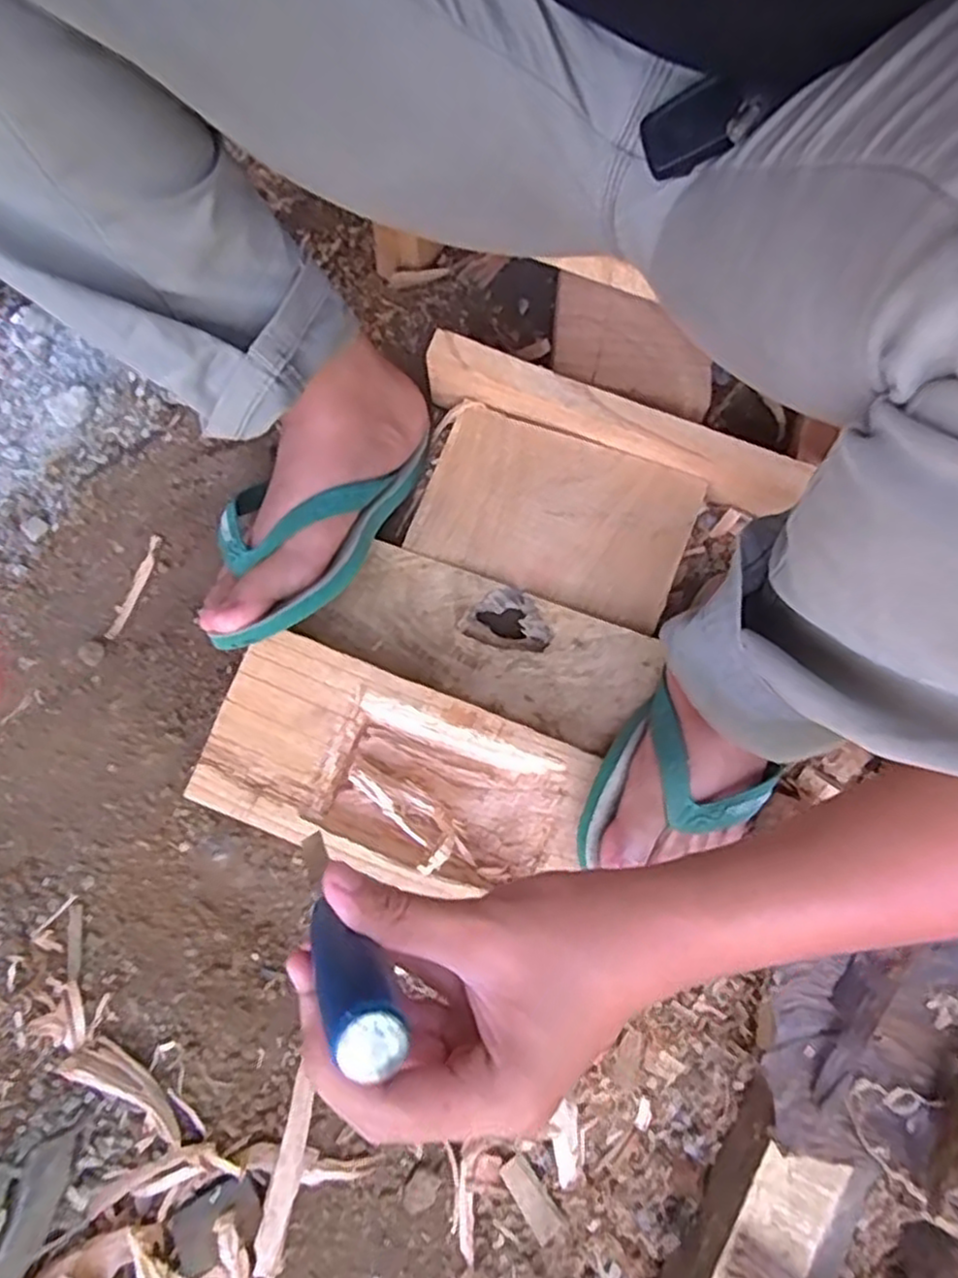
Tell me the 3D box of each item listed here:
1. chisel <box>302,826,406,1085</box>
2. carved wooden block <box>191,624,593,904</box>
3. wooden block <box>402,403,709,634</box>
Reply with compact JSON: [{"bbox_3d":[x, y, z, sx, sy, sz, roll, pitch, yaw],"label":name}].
[{"bbox_3d":[-0.057,0.111,0.295,0.022,0.182,0.018,-30,99,-14],"label":"chisel"},{"bbox_3d":[-0.051,0.085,0.462,0.235,0.050,0.118,23,76,2],"label":"carved wooden block"},{"bbox_3d":[0.055,-0.091,0.544,0.188,0.019,0.122,19,80,4],"label":"wooden block"}]

